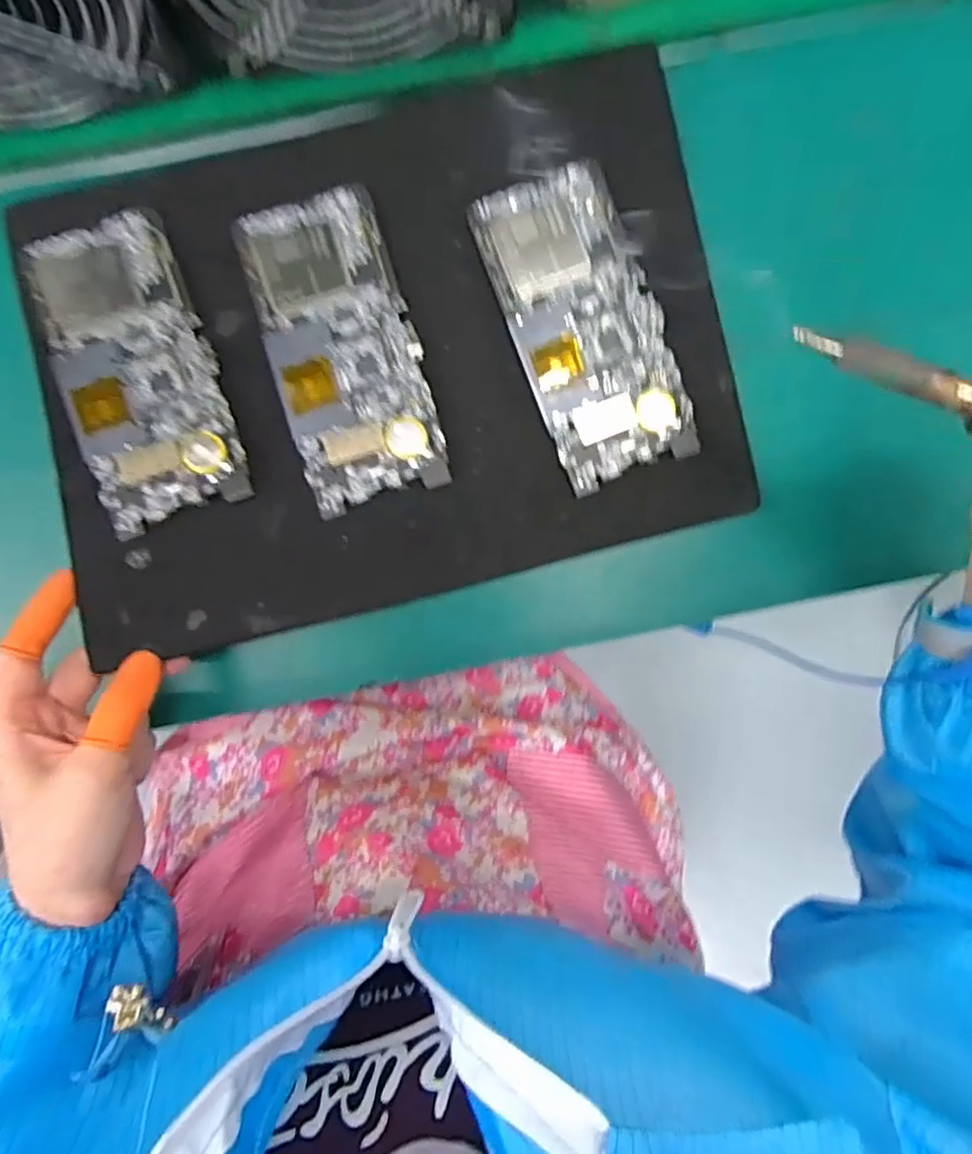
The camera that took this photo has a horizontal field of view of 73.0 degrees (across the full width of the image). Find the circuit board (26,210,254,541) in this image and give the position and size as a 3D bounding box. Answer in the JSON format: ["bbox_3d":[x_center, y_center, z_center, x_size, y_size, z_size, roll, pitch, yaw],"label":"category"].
[{"bbox_3d":[-0.174,-0.103,0.322,0.073,0.008,0.150,-18,92,-1],"label":"circuit board"}]

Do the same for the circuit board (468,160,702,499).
[{"bbox_3d":[0.052,-0.128,0.338,0.073,0.008,0.154,-19,92,-1],"label":"circuit board"}]

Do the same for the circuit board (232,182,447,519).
[{"bbox_3d":[-0.072,-0.115,0.332,0.072,0.008,0.152,-17,92,-1],"label":"circuit board"}]

